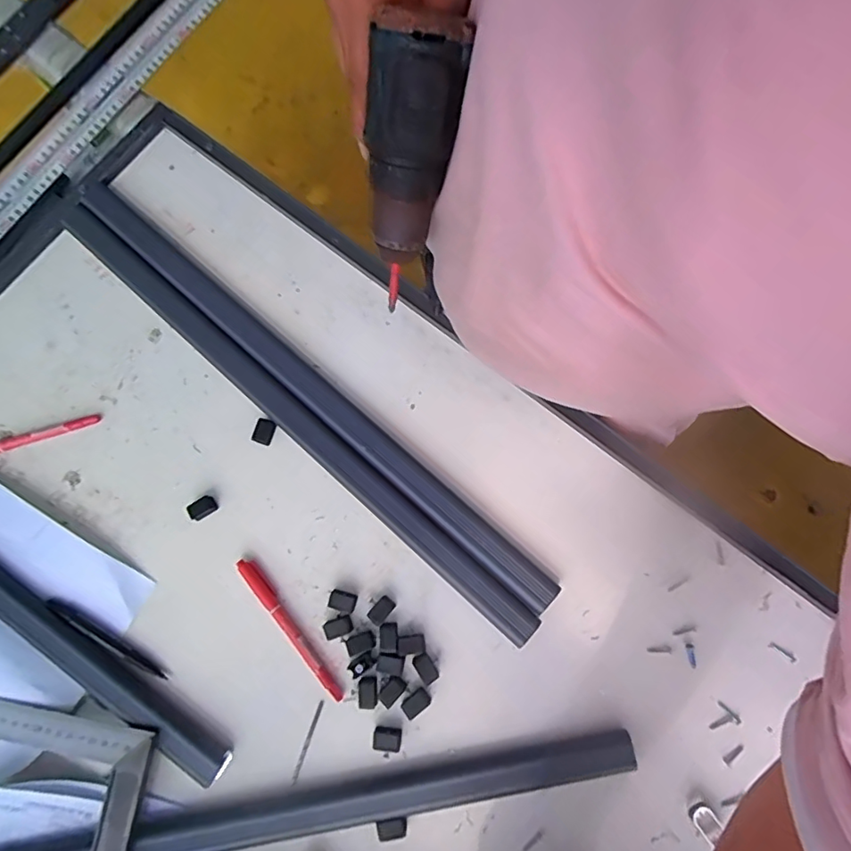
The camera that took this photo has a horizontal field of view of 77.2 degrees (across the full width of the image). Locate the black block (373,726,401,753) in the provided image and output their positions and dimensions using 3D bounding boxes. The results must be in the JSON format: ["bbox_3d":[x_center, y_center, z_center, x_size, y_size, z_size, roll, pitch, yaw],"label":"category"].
[{"bbox_3d":[-0.030,0.247,0.419,0.022,0.005,0.017,3,78,2],"label":"black block"}]

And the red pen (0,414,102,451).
[{"bbox_3d":[-0.354,0.010,0.481,0.116,0.009,0.010,-17,78,-2],"label":"red pen"}]

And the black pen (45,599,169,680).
[{"bbox_3d":[-0.269,0.177,0.445,0.119,0.007,0.009,30,80,8],"label":"black pen"}]

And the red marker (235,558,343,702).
[{"bbox_3d":[-0.111,0.166,0.441,0.015,0.010,0.136,-40,80,-7],"label":"red marker"}]

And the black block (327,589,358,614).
[{"bbox_3d":[-0.069,0.147,0.446,0.023,0.004,0.016,17,79,5],"label":"black block"}]

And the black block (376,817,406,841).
[{"bbox_3d":[-0.026,0.307,0.407,0.022,0.007,0.014,-7,78,0],"label":"black block"}]

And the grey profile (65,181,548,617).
[{"bbox_3d":[-0.115,-0.042,0.500,0.580,0.026,0.031,41,82,9],"label":"grey profile"}]

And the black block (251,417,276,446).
[{"bbox_3d":[-0.144,0.006,0.477,0.016,0.006,0.023,19,79,6],"label":"black block"}]

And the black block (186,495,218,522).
[{"bbox_3d":[-0.197,0.072,0.469,0.022,0.007,0.018,-34,79,-5],"label":"black block"}]

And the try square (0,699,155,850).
[{"bbox_3d":[-0.359,0.276,0.417,0.287,0.027,0.113,8,78,3],"label":"try square"}]

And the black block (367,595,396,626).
[{"bbox_3d":[-0.037,0.152,0.440,0.015,0.006,0.023,41,82,9],"label":"black block"}]

